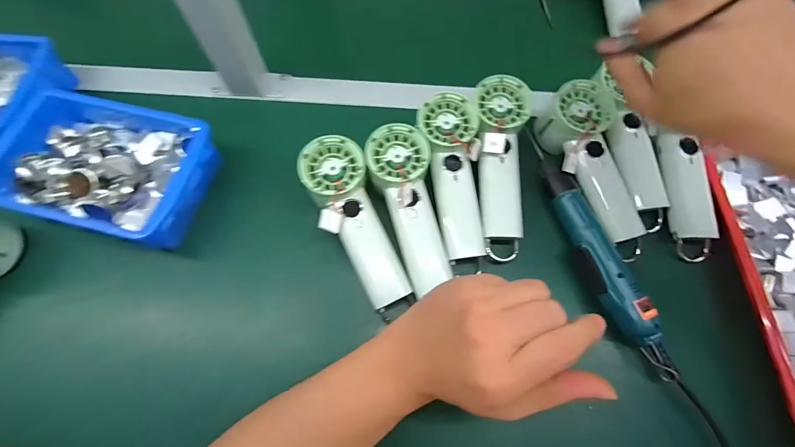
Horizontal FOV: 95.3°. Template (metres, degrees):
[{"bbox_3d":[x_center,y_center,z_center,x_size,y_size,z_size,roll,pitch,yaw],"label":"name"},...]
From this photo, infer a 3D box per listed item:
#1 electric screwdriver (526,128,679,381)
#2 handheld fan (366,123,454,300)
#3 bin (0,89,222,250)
[{"bbox_3d":[0.197,0.016,0.364,0.035,0.029,0.257,-15,69,-6],"label":"electric screwdriver"},{"bbox_3d":[0.013,-0.018,0.363,0.059,0.034,0.166,-14,84,-6],"label":"handheld fan"},{"bbox_3d":[-0.308,-0.062,0.388,0.200,0.051,0.145,14,69,5],"label":"bin"}]

